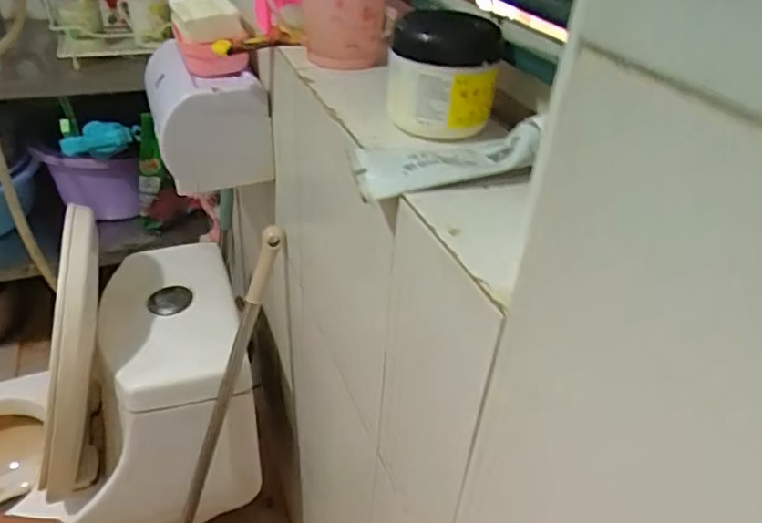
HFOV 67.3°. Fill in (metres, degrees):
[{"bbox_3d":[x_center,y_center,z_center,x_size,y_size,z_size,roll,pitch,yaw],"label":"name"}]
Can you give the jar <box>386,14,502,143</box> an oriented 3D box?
[{"bbox_3d":[0.045,-0.138,0.419,0.078,0.077,0.072,6,36,4],"label":"jar"}]

